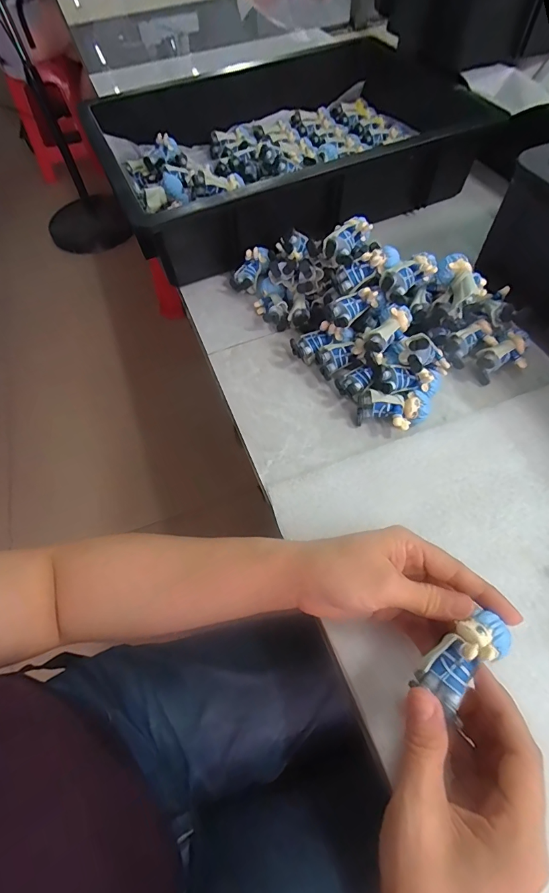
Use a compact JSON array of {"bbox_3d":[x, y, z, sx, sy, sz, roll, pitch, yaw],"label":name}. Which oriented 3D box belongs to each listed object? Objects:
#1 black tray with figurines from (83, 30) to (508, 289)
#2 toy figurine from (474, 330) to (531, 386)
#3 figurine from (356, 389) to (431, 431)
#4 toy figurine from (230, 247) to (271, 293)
[{"bbox_3d":[0.020,-0.408,0.533,0.474,0.087,0.364,-22,60,-10],"label":"black tray with figurines"},{"bbox_3d":[0.217,-0.086,0.374,0.059,0.021,0.030,-29,62,-14],"label":"toy figurine"},{"bbox_3d":[0.105,-0.031,0.350,0.059,0.021,0.033,-5,59,0],"label":"figurine"},{"bbox_3d":[-0.026,-0.199,0.451,0.025,0.024,0.055,33,91,18],"label":"toy figurine"}]

